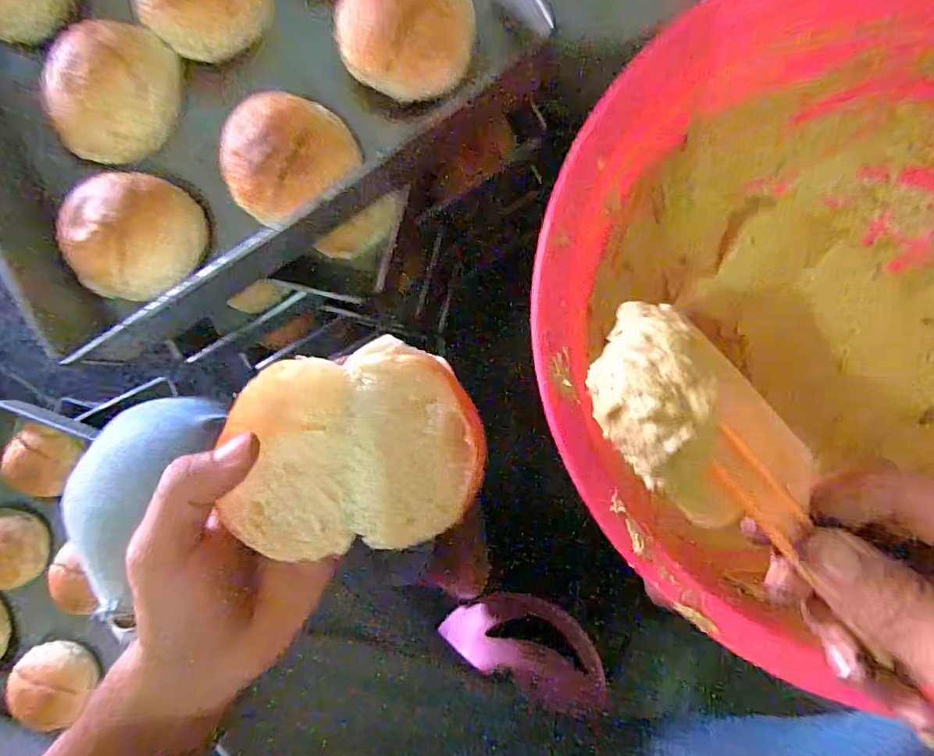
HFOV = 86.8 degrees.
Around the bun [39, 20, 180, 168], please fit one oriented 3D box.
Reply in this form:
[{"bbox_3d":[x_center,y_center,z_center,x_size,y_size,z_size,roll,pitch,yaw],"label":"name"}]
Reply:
[{"bbox_3d":[-0.284,-0.227,0.399,0.084,0.055,0.108,23,91,8],"label":"bun"}]

